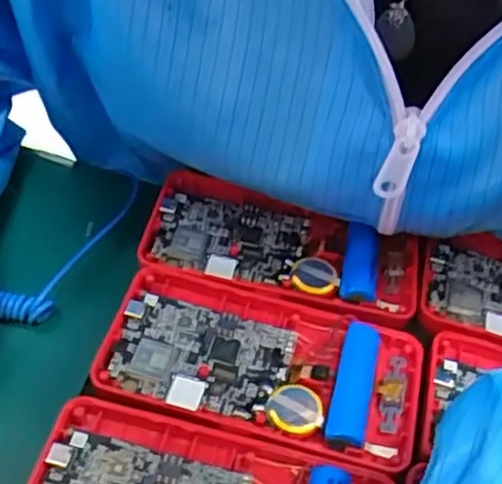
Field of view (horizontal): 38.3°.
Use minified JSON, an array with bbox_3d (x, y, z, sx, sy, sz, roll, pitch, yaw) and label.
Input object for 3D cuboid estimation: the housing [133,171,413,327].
[{"bbox_3d":[0.013,0.002,0.322,0.120,0.014,0.058,18,48,3],"label":"housing"}]

